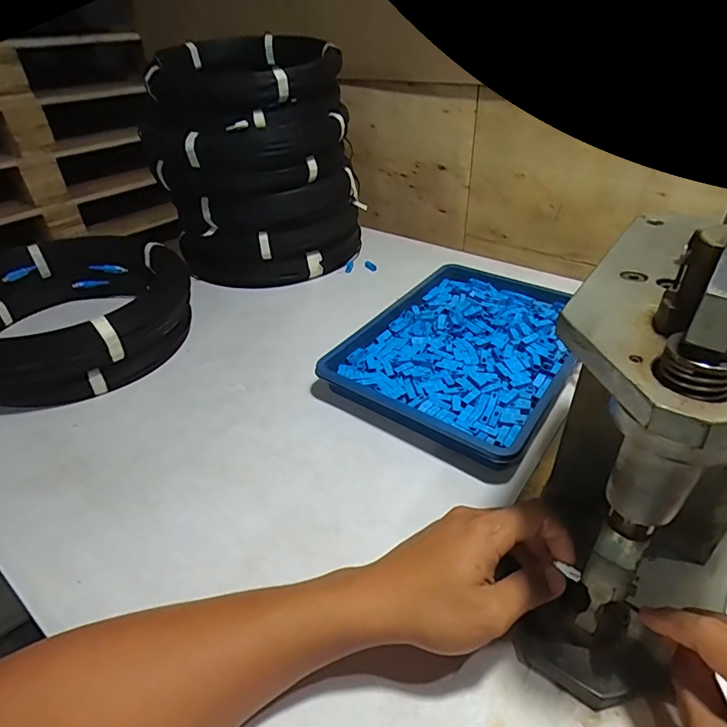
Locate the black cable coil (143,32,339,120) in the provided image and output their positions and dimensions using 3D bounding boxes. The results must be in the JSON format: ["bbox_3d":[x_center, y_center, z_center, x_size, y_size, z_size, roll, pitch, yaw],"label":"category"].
[{"bbox_3d":[-0.167,-0.440,0.711,0.257,0.071,0.292,-3,37,-1],"label":"black cable coil"}]

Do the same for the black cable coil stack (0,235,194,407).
[{"bbox_3d":[-0.383,-0.059,0.613,0.285,0.103,0.275,23,44,30],"label":"black cable coil stack"}]

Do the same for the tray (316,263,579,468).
[{"bbox_3d":[0.137,-0.025,0.588,0.234,0.038,0.320,22,43,30],"label":"tray"}]

